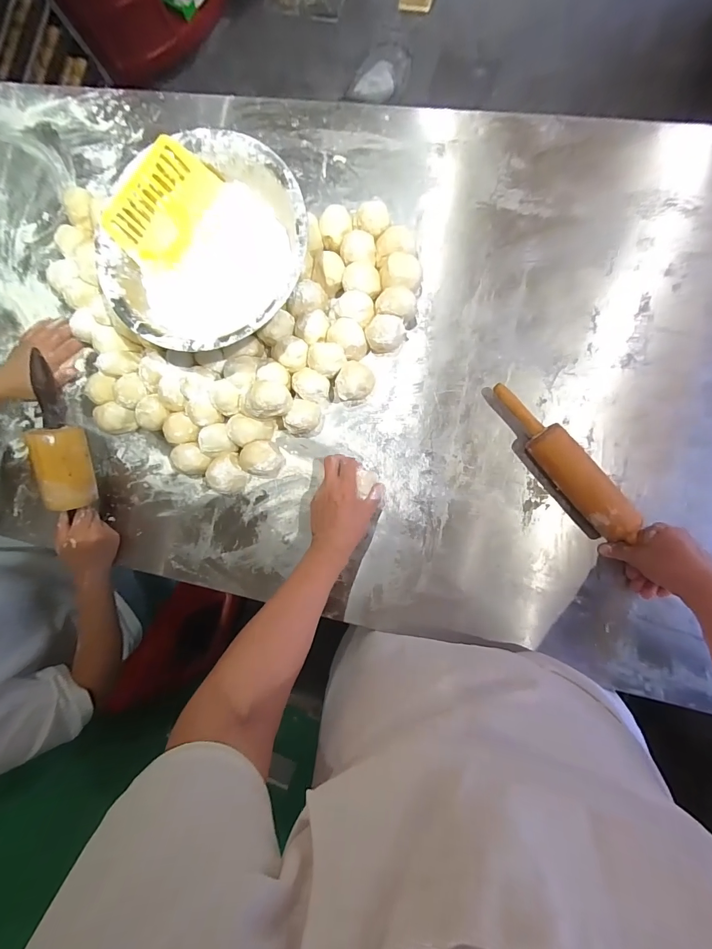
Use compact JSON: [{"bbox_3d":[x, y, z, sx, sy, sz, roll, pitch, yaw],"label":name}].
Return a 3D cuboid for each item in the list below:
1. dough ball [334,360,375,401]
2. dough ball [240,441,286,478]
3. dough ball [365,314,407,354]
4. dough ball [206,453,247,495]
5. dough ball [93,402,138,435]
[{"bbox_3d":[-0.001,-0.134,0.588,0.048,0.053,0.057,34,93,8],"label":"dough ball"},{"bbox_3d":[-0.143,-0.021,0.606,0.057,0.046,0.053,0,88,8],"label":"dough ball"},{"bbox_3d":[0.043,-0.203,0.586,0.054,0.052,0.045,9,90,8],"label":"dough ball"},{"bbox_3d":[-0.196,-0.001,0.608,0.049,0.058,0.062,1,88,8],"label":"dough ball"},{"bbox_3d":[-0.383,-0.088,0.644,0.053,0.050,0.046,12,90,8],"label":"dough ball"}]

